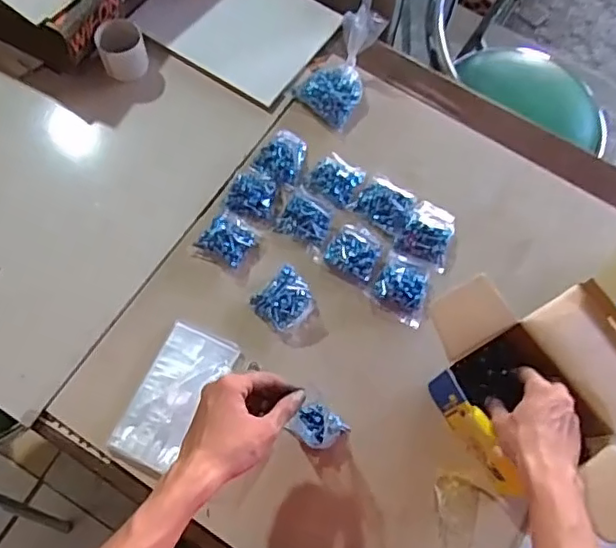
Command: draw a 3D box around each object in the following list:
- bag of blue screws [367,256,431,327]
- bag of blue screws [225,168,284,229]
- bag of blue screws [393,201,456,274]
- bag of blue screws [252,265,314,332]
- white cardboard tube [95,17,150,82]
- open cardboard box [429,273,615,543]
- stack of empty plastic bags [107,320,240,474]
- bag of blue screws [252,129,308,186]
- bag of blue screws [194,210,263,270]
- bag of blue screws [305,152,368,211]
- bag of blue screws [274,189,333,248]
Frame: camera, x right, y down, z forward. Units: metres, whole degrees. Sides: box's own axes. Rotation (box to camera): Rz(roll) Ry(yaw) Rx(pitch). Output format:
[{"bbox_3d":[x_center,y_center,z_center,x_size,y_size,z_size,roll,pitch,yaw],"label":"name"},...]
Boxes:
[{"bbox_3d":[0.114,0.016,0.707,0.067,0.027,0.075,27,71,8],"label":"bag of blue screws"},{"bbox_3d":[-0.067,-0.094,0.744,0.065,0.014,0.062,24,70,7],"label":"bag of blue screws"},{"bbox_3d":[0.151,-0.050,0.736,0.063,0.022,0.081,25,70,7],"label":"bag of blue screws"},{"bbox_3d":[-0.027,0.032,0.696,0.061,0.024,0.060,-38,75,-15],"label":"bag of blue screws"},{"bbox_3d":[-0.247,-0.301,0.787,0.060,0.051,0.061,1,69,-2],"label":"white cardboard tube"},{"bbox_3d":[0.253,0.117,0.615,0.196,0.106,0.252,-27,73,-12],"label":"open cardboard box"},{"bbox_3d":[-0.148,0.134,0.658,0.081,0.022,0.157,24,70,7],"label":"stack of empty plastic bags"},{"bbox_3d":[-0.032,-0.152,0.765,0.060,0.015,0.077,20,70,5],"label":"bag of blue screws"},{"bbox_3d":[-0.096,-0.044,0.722,0.060,0.020,0.058,32,71,9],"label":"bag of blue screws"},{"bbox_3d":[0.039,-0.120,0.756,0.065,0.017,0.057,27,71,8],"label":"bag of blue screws"},{"bbox_3d":[-0.001,-0.070,0.734,0.061,0.021,0.056,21,70,6],"label":"bag of blue screws"}]

